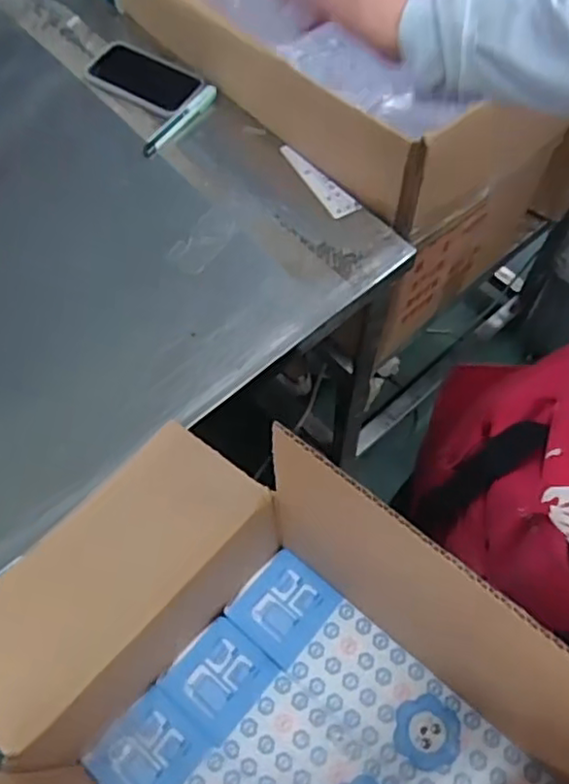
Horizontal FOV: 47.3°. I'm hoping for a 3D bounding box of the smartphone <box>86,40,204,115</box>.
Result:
[{"bbox_3d":[-0.172,-0.392,0.806,0.136,0.016,0.079,28,67,14],"label":"smartphone"}]

